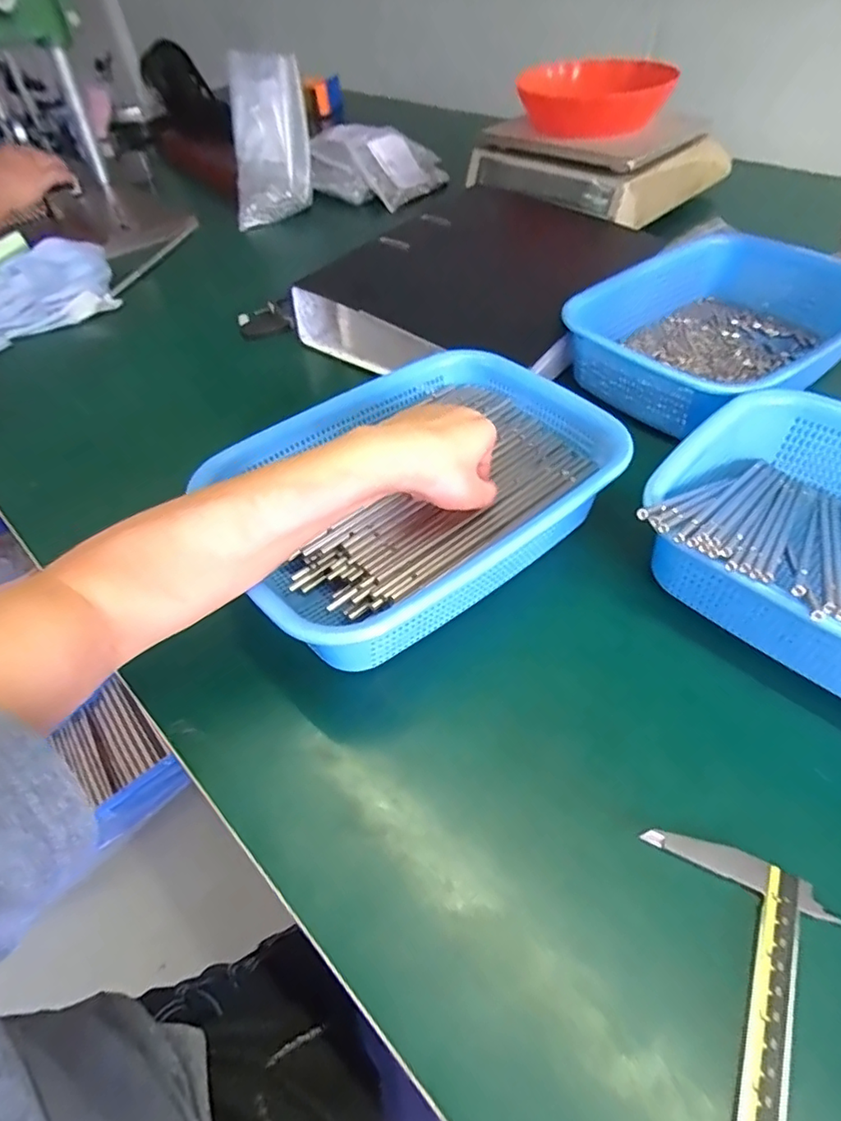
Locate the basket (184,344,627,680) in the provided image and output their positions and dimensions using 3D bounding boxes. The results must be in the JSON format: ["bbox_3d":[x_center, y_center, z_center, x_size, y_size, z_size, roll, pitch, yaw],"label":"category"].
[{"bbox_3d":[-0.002,-0.052,0.426,0.295,0.075,0.202,-32,55,-22],"label":"basket"}]

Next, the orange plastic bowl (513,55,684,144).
[{"bbox_3d":[0.241,-0.644,0.790,0.204,0.055,0.161,8,51,10],"label":"orange plastic bowl"}]

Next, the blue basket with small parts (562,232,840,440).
[{"bbox_3d":[0.295,-0.227,0.559,0.269,0.072,0.210,-33,55,-22],"label":"blue basket with small parts"}]

